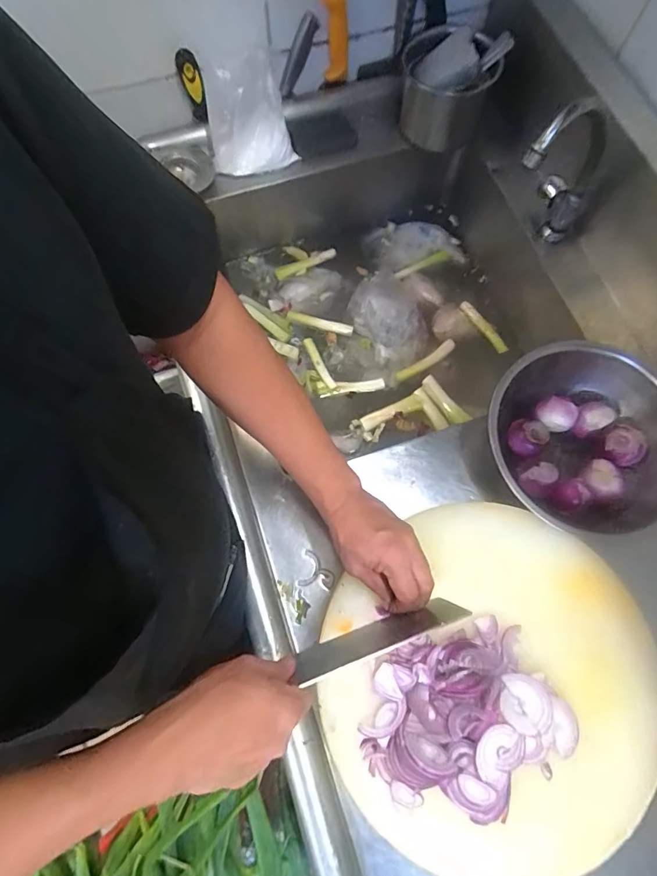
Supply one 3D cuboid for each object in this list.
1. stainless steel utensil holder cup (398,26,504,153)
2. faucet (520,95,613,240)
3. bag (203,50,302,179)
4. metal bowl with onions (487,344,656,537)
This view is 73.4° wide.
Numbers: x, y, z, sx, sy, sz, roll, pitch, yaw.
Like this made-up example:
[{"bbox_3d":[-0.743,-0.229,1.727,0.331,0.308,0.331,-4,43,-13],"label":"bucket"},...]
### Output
[{"bbox_3d":[0.185,-0.554,0.705,0.136,0.118,0.120,23,74,6],"label":"stainless steel utensil holder cup"},{"bbox_3d":[0.309,-0.356,0.591,0.091,0.276,0.073,-41,75,23],"label":"faucet"},{"bbox_3d":[-0.126,-0.497,0.676,0.123,0.130,0.092,-16,74,-5],"label":"bag"},{"bbox_3d":[0.332,0.006,0.577,0.224,0.092,0.218,0,73,-1],"label":"metal bowl with onions"}]

